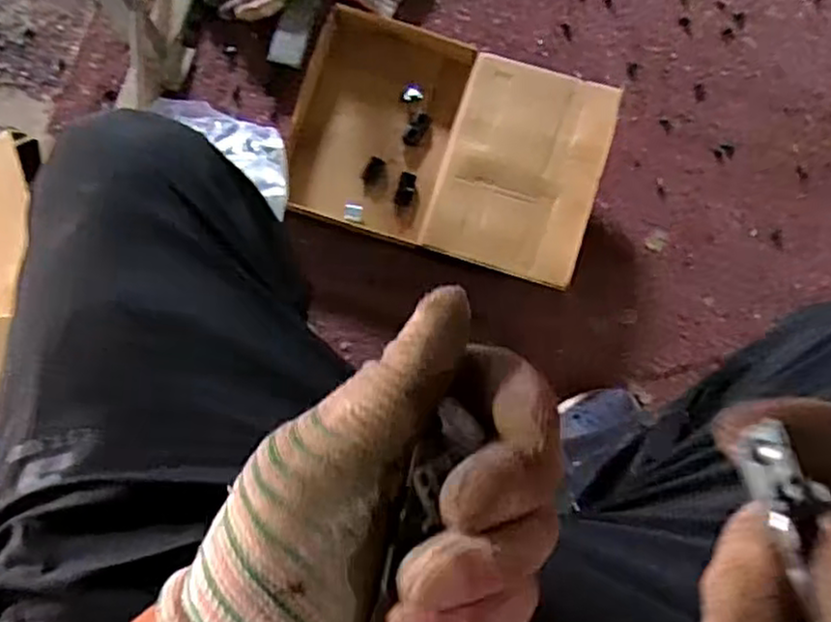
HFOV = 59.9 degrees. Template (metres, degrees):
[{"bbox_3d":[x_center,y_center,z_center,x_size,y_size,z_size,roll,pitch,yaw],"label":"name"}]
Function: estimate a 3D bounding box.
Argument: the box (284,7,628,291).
[{"bbox_3d":[0.037,-0.203,0.877,0.368,0.082,0.262,18,84,-1],"label":"box"}]

